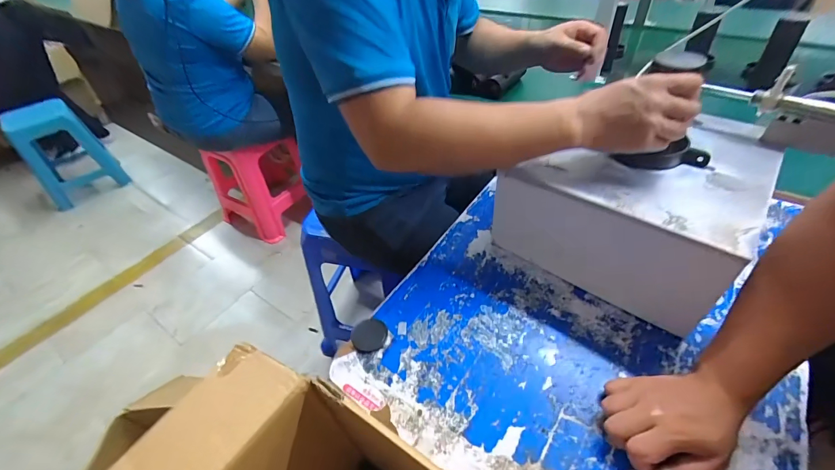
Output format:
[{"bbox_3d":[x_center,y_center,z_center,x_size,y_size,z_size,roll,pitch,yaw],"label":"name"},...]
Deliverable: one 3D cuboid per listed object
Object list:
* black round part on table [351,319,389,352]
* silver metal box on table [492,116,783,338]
[{"bbox_3d":[-0.069,0.141,0.525,0.047,0.010,0.049,-3,46,3],"label":"black round part on table"},{"bbox_3d":[0.335,-0.058,0.571,0.323,0.166,0.288,28,54,29],"label":"silver metal box on table"}]

